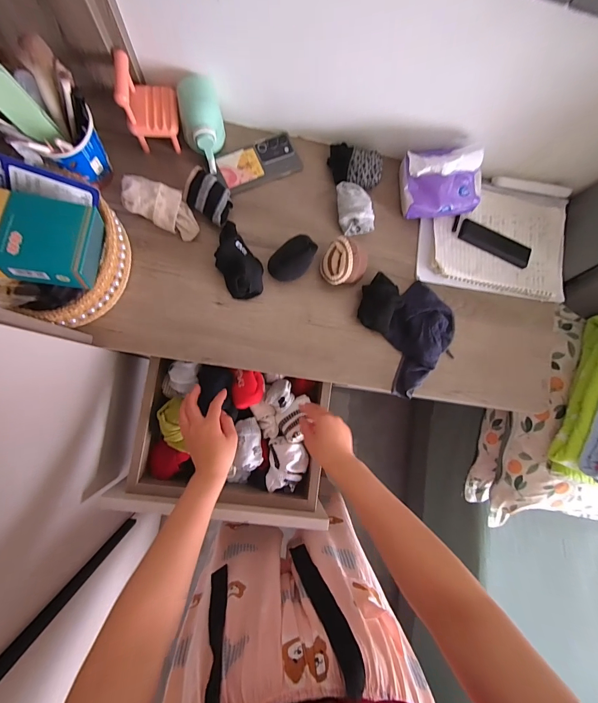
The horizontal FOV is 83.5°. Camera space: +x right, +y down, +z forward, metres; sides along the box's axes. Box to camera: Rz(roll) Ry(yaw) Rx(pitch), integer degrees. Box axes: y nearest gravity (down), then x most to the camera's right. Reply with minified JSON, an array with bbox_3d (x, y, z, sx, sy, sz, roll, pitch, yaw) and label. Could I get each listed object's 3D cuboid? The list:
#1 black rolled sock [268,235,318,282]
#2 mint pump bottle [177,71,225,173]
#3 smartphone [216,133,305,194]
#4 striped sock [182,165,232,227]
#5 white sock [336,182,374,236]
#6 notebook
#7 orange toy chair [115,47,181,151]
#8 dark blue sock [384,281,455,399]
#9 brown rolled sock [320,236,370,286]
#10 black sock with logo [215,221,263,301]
[{"bbox_3d":[-0.011,-0.153,0.565,0.054,0.056,0.078,44,81,-1],"label":"black rolled sock"},{"bbox_3d":[-0.154,-0.361,0.538,0.067,0.068,0.108,-8,85,-8],"label":"mint pump bottle"},{"bbox_3d":[-0.071,-0.332,0.591,0.144,0.010,0.071,-25,88,-9],"label":"smartphone"},{"bbox_3d":[-0.147,-0.253,0.549,0.080,0.038,0.053,44,81,-1],"label":"striped sock"},{"bbox_3d":[0.098,-0.252,0.586,0.058,0.050,0.082,-10,86,-8],"label":"white sock"},{"bbox_3d":[0.379,-0.204,0.633,0.258,0.028,0.188,7,83,-7],"label":"notebook"},{"bbox_3d":[-0.227,-0.379,0.519,0.070,0.112,0.075,-1,85,-8],"label":"orange toy chair"},{"bbox_3d":[0.206,-0.021,0.586,0.119,0.032,0.184,37,81,-2],"label":"dark blue sock"},{"bbox_3d":[0.075,-0.144,0.572,0.073,0.060,0.067,1,84,-7],"label":"brown rolled sock"},{"bbox_3d":[-0.104,-0.151,0.556,0.064,0.044,0.126,-30,89,-9],"label":"black sock with logo"}]

